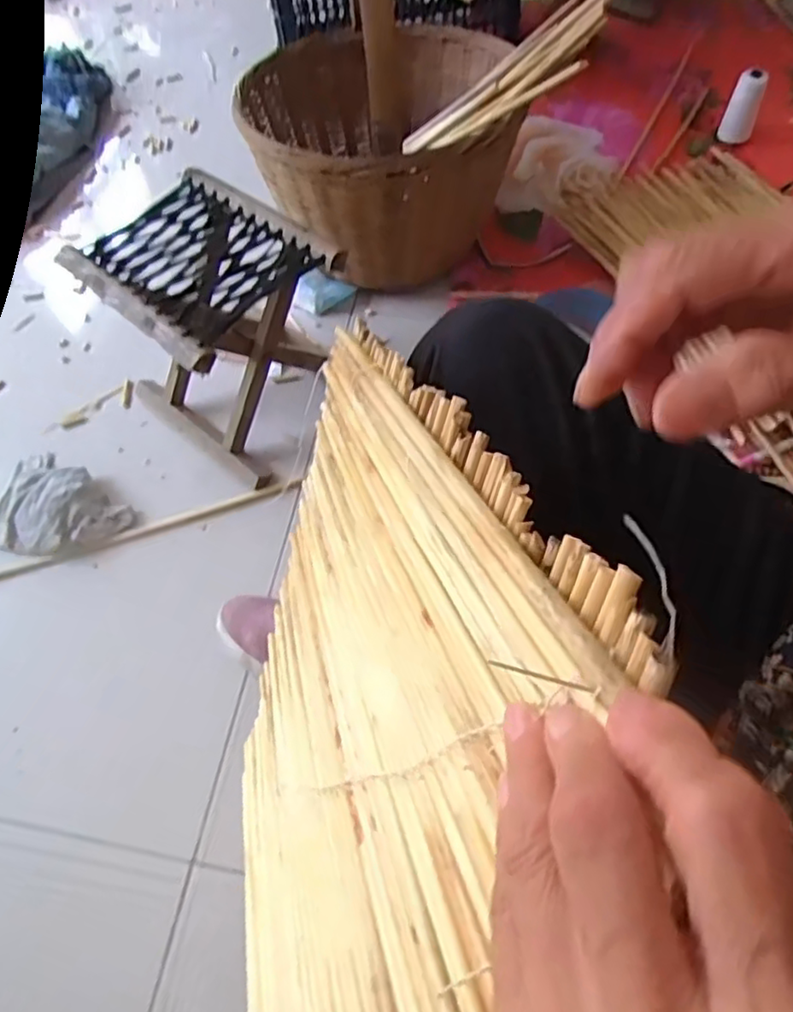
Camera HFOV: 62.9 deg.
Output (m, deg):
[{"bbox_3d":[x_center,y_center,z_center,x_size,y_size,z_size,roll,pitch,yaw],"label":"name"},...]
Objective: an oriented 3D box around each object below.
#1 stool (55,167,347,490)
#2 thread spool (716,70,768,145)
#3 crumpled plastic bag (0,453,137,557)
[{"bbox_3d":[-0.223,-0.222,0.860,0.257,0.266,0.225,37,69,22],"label":"stool"},{"bbox_3d":[0.615,-0.701,1.152,0.057,0.126,0.044,19,63,15],"label":"thread spool"},{"bbox_3d":[-0.467,0.005,0.863,0.201,0.049,0.141,27,66,18],"label":"crumpled plastic bag"}]

